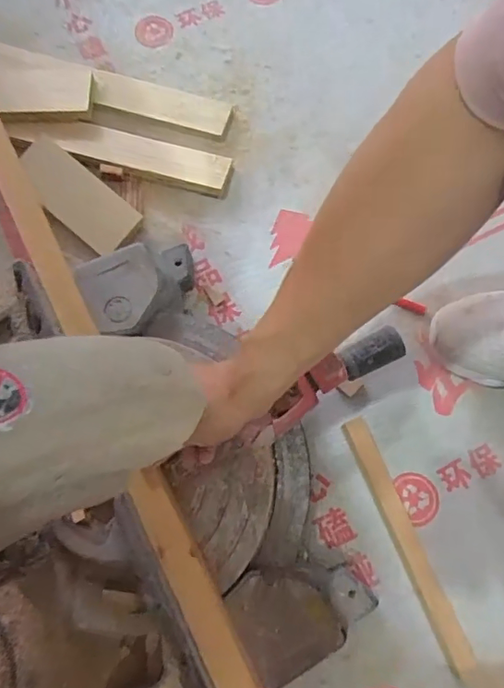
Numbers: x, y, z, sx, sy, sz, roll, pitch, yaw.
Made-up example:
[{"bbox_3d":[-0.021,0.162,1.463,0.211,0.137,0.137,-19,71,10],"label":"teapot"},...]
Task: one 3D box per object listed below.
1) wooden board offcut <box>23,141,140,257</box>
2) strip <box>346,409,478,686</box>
[{"bbox_3d":[-0.208,-0.176,0.614,0.157,0.015,0.070,39,77,0],"label":"wooden board offcut"},{"bbox_3d":[0.158,0.201,0.537,0.027,0.009,0.257,-22,76,-6],"label":"strip"}]

